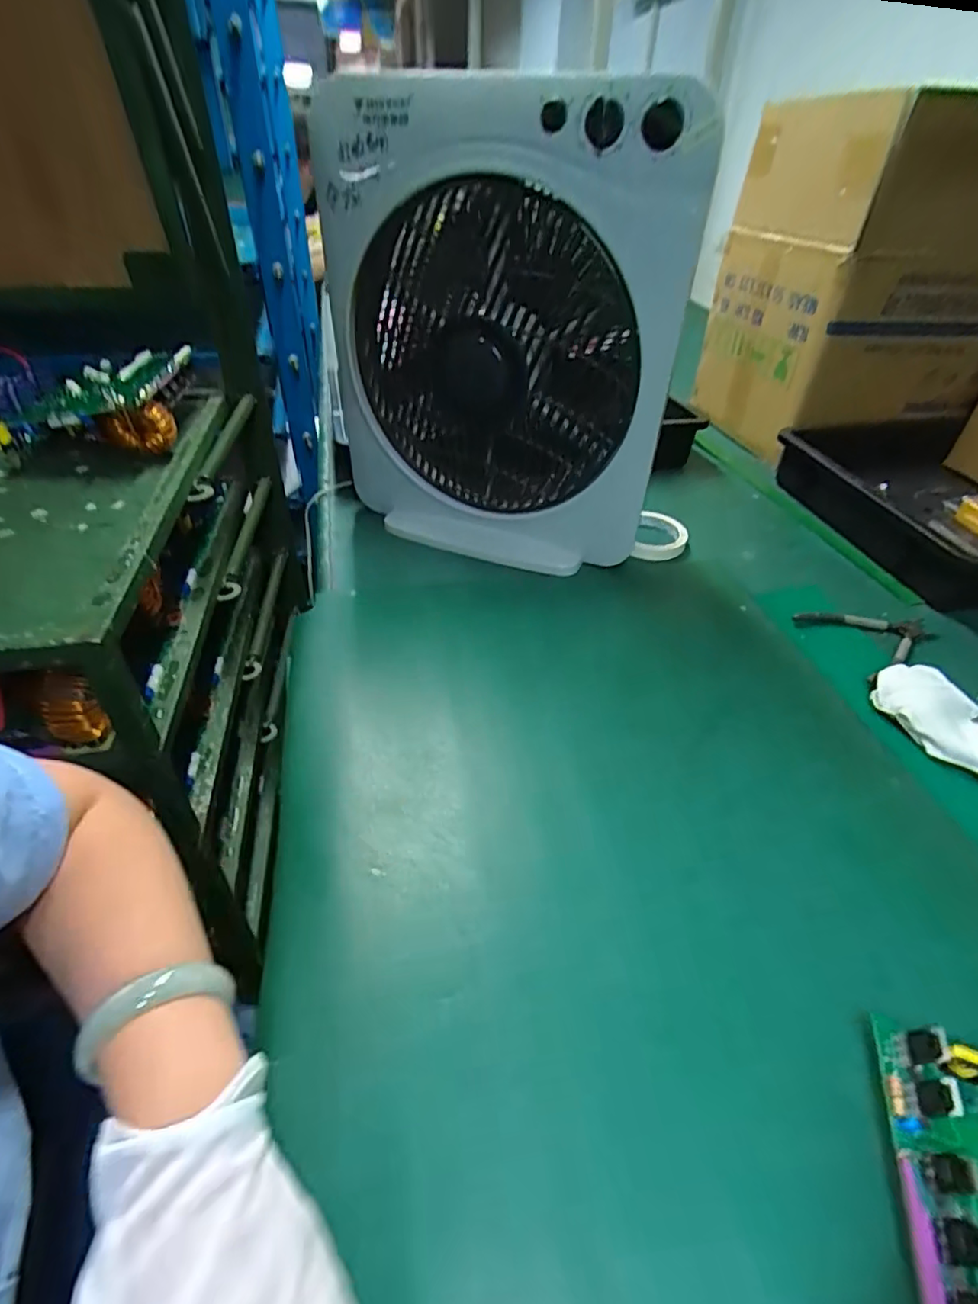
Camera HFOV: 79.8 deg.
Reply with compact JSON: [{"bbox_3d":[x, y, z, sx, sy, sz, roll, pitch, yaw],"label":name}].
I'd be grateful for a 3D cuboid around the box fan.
[{"bbox_3d":[0.010,-0.328,0.649,0.386,0.419,0.153,19,44,18],"label":"box fan"}]

